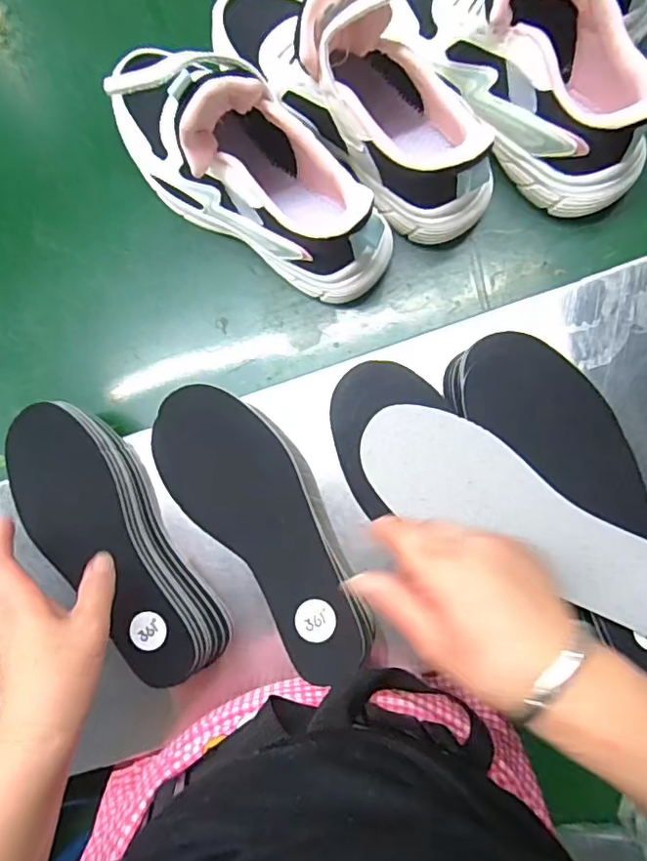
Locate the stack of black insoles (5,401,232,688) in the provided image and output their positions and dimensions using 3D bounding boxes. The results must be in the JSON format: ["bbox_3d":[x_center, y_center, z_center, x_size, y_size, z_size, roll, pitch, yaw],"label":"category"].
[{"bbox_3d":[-0.158,0.084,0.415,0.081,0.034,0.219,-35,89,6],"label":"stack of black insoles"}]

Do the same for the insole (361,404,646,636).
[{"bbox_3d":[0.133,0.058,0.361,0.235,0.006,0.068,30,95,7],"label":"insole"}]

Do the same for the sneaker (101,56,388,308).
[{"bbox_3d":[-0.059,-0.179,0.378,0.226,0.146,0.076,32,93,4],"label":"sneaker"}]

